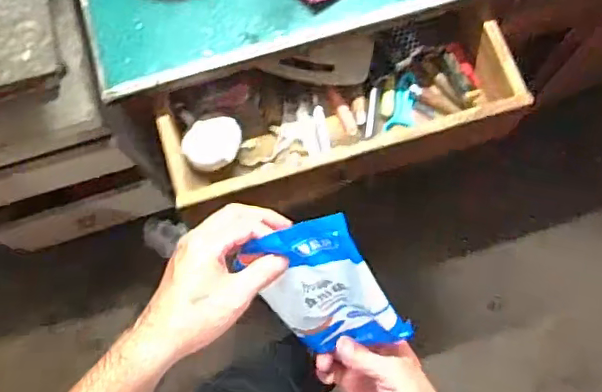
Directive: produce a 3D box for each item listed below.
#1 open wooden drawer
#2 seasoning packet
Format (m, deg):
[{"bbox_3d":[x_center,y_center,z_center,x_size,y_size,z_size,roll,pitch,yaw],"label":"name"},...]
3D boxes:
[{"bbox_3d":[0.057,-0.128,0.856,0.518,0.104,0.234,-14,76,-3],"label":"open wooden drawer"},{"bbox_3d":[0.022,0.086,0.489,0.108,0.153,0.016,-20,33,26],"label":"seasoning packet"}]

